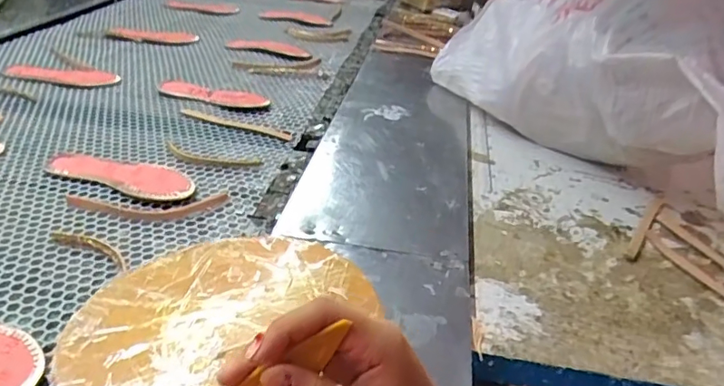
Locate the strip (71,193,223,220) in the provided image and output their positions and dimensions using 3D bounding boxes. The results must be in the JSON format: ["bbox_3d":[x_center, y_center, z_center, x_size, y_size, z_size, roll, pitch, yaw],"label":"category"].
[{"bbox_3d":[-0.289,0.019,0.697,0.206,0.005,0.061,-2,32,-9],"label":"strip"}]

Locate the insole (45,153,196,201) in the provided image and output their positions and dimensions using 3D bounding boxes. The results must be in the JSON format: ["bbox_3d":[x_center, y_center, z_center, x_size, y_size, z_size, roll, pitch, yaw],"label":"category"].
[{"bbox_3d":[-0.344,-0.030,0.759,0.232,0.012,0.086,15,33,17],"label":"insole"}]

